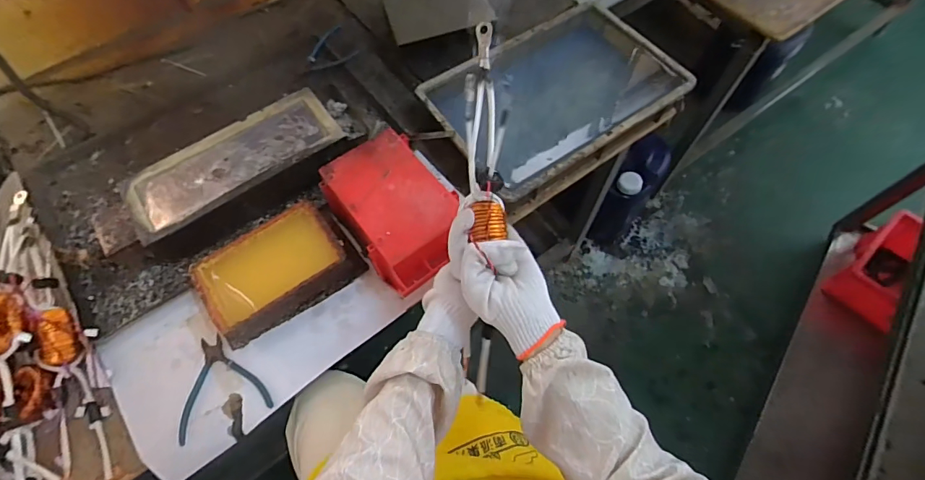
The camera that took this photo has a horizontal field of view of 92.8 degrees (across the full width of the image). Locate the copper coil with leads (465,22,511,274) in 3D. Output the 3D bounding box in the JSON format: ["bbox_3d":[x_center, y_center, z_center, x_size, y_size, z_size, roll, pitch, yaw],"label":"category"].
[{"bbox_3d":[0.029,-0.120,0.488,0.048,0.052,0.245,0,80,1],"label":"copper coil with leads"}]

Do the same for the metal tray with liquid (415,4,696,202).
[{"bbox_3d":[0.172,-0.275,0.825,0.435,0.055,0.301,-32,67,-13],"label":"metal tray with liquid"}]

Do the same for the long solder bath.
[{"bbox_3d":[-0.365,-0.116,0.748,0.354,0.084,0.158,-31,67,-13],"label":"long solder bath"}]

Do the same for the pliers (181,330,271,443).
[{"bbox_3d":[-0.353,0.201,0.636,0.128,0.008,0.131,-22,65,-9],"label":"pliers"}]

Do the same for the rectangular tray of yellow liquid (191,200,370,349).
[{"bbox_3d":[-0.284,0.043,0.683,0.227,0.063,0.141,-32,67,-13],"label":"rectangular tray of yellow liquid"}]

